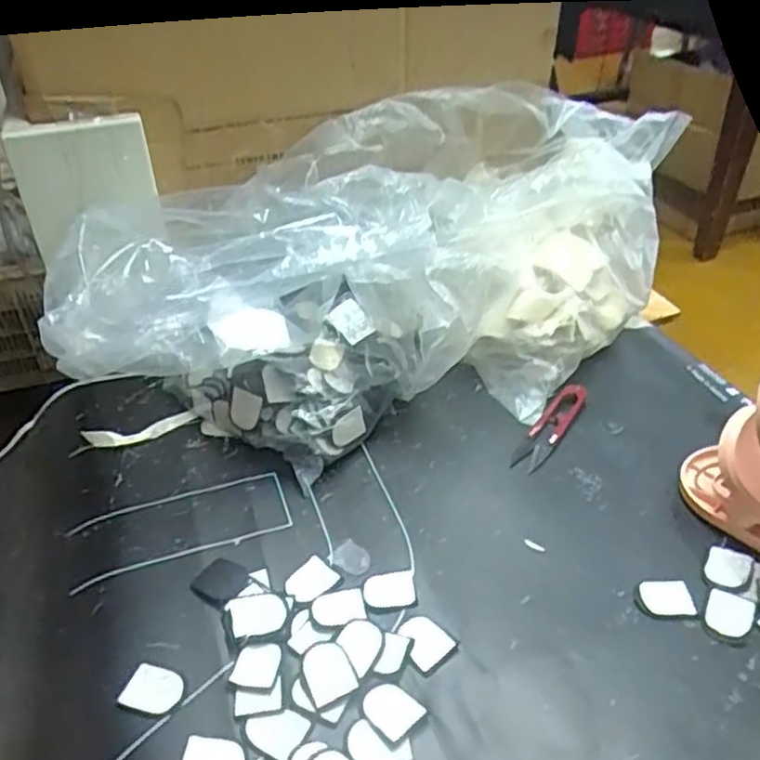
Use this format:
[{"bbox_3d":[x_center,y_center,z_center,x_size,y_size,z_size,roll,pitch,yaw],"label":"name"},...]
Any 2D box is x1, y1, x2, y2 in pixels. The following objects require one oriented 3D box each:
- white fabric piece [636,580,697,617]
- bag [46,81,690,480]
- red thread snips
[{"bbox_3d":[0.171,0.130,0.427,0.030,0.004,0.024,-3,38,-1],"label":"white fabric piece"},{"bbox_3d":[0.017,-0.089,0.572,0.499,0.186,0.204,-15,40,-16],"label":"bag"},{"bbox_3d":[0.131,0.034,0.546,0.022,0.012,0.100,25,45,30],"label":"red thread snips"}]

